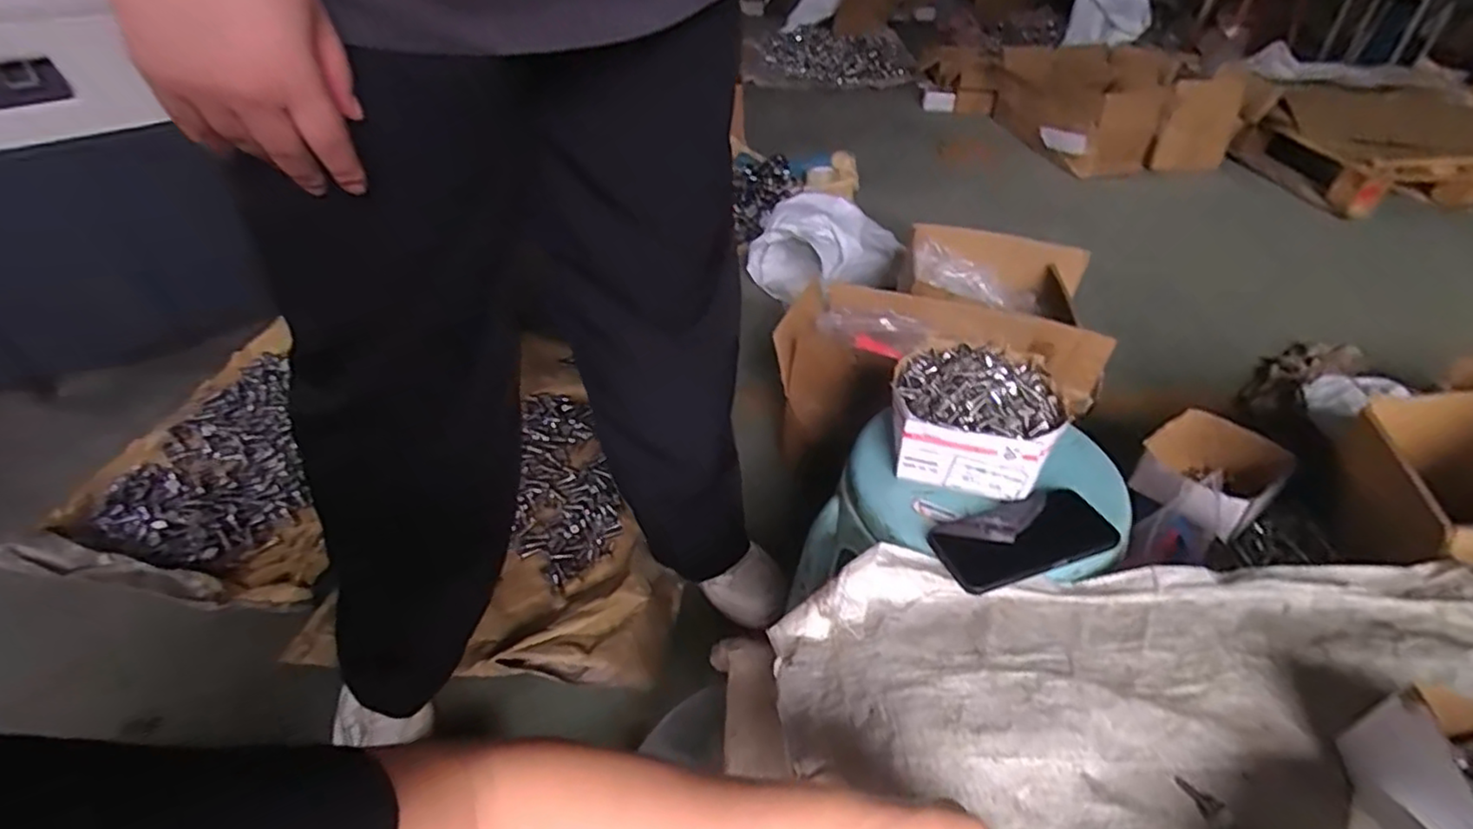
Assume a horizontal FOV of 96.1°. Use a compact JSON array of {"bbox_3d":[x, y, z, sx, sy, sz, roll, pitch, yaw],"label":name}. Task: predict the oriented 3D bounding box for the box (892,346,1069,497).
[{"bbox_3d":[0.246,-0.002,0.687,0.163,0.082,0.153,10,41,12],"label":"box"}]

